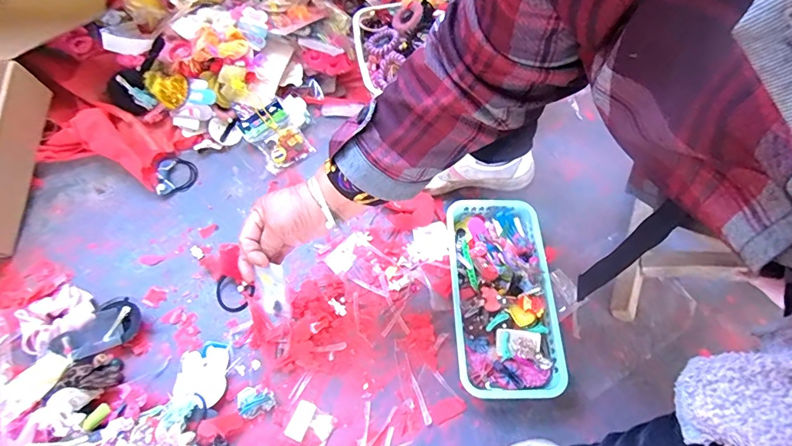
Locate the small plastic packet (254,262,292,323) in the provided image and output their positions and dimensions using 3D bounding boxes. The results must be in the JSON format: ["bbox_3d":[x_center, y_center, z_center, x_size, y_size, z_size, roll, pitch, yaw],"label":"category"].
[{"bbox_3d":[-0.133,0.078,0.467,0.029,0.064,0.012,-4,21,-5],"label":"small plastic packet"}]

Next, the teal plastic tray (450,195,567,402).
[{"bbox_3d":[0.140,0.092,0.576,0.127,0.055,0.266,1,63,-3],"label":"teal plastic tray"}]

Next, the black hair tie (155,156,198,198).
[{"bbox_3d":[-0.340,-0.077,0.663,0.054,0.016,0.065,-9,64,-8],"label":"black hair tie"}]

